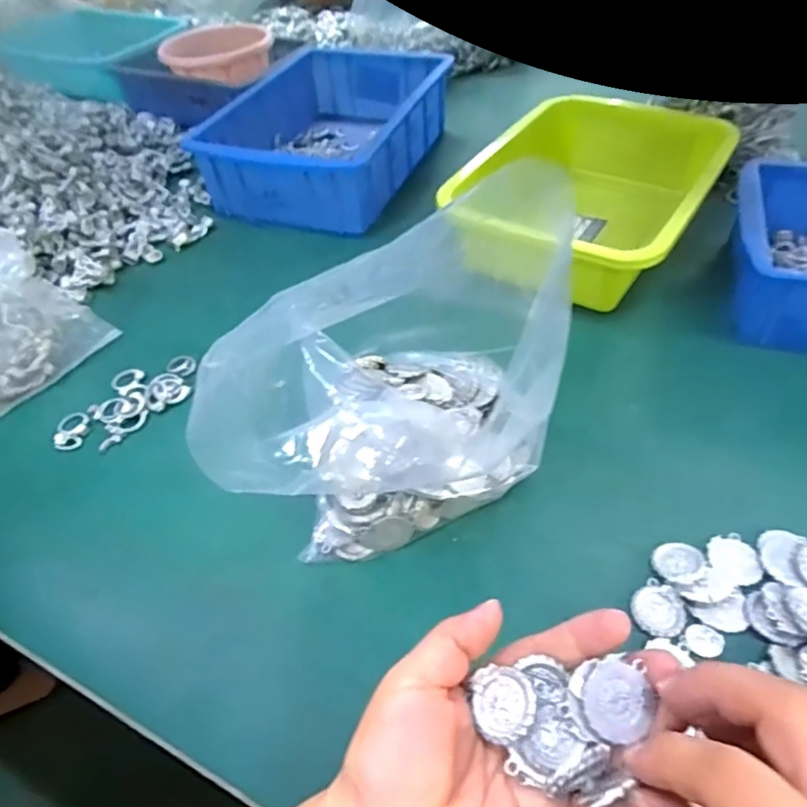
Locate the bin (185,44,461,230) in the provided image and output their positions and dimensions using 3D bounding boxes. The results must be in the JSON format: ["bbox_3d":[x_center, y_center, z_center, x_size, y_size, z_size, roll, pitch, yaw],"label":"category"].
[{"bbox_3d":[-0.089,-0.319,0.681,0.214,0.077,0.280,15,51,17],"label":"bin"}]

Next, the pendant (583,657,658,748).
[{"bbox_3d":[0.084,0.116,0.228,0.025,0.004,0.031,15,74,2],"label":"pendant"}]

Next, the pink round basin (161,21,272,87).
[{"bbox_3d":[-0.241,-0.454,0.768,0.144,0.055,0.110,-14,49,-8],"label":"pink round basin"}]

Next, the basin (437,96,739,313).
[{"bbox_3d":[0.171,-0.190,0.533,0.188,0.077,0.226,24,54,23],"label":"basin"}]

